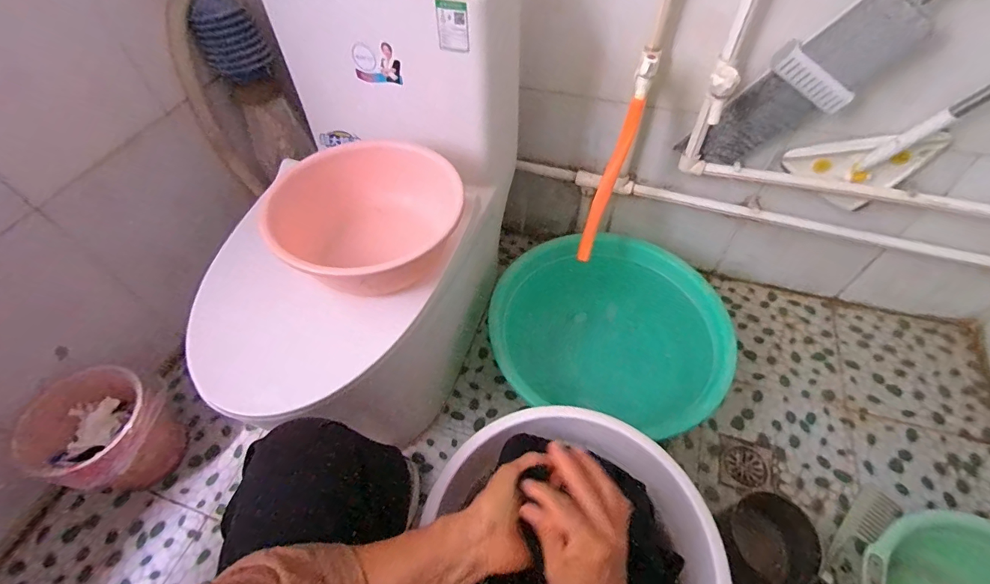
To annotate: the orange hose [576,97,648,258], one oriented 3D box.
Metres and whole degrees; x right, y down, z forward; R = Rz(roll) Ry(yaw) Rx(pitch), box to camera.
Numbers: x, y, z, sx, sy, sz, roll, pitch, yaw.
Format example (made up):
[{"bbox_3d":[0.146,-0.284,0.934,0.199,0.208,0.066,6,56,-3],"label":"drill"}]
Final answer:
[{"bbox_3d":[0.214,-0.204,0.836,0.033,0.308,0.036,29,32,22],"label":"orange hose"}]

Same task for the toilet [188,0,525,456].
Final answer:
[{"bbox_3d":[-0.219,-0.095,0.777,0.377,0.716,0.605,12,55,11],"label":"toilet"}]

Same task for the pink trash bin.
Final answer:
[{"bbox_3d":[-0.728,0.279,0.856,0.215,0.200,0.177,19,55,16],"label":"pink trash bin"}]

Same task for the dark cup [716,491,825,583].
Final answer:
[{"bbox_3d":[0.479,0.436,0.767,0.127,0.086,0.137,-1,53,2],"label":"dark cup"}]

